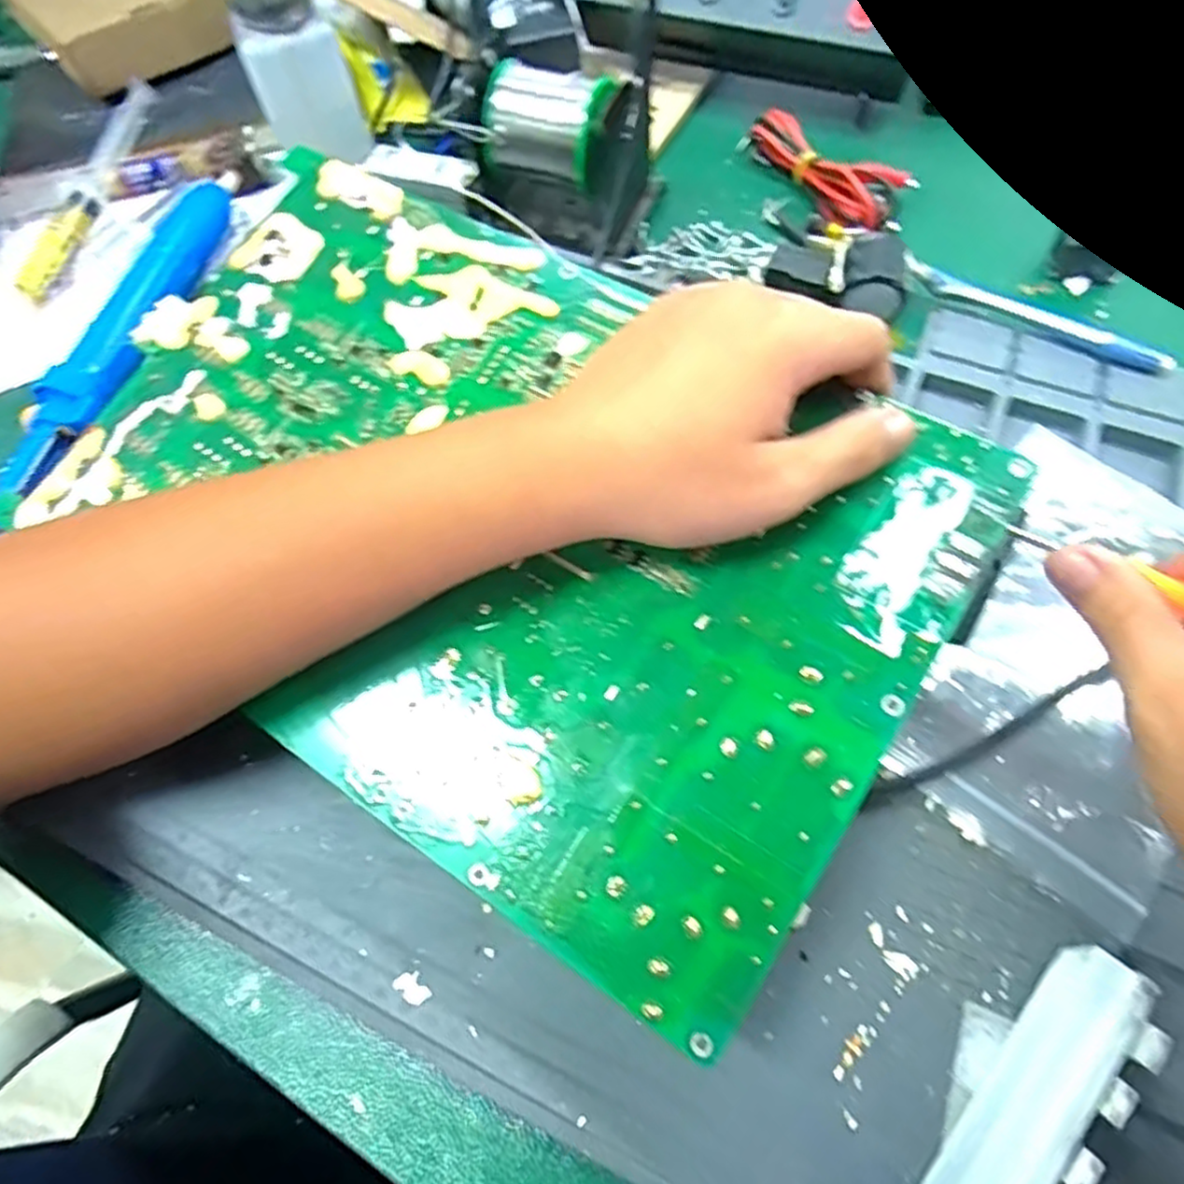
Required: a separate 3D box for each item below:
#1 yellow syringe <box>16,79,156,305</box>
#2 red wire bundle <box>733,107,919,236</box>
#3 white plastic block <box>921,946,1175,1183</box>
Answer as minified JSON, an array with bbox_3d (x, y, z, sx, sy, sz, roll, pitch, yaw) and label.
[{"bbox_3d":[-0.299,-0.241,0.412,0.027,0.026,0.163,6,66,6],"label":"yellow syringe"},{"bbox_3d":[0.135,-0.243,0.393,0.046,0.026,0.111,-32,67,-12],"label":"red wire bundle"},{"bbox_3d":[0.131,0.150,0.203,0.007,0.043,0.085,43,74,3],"label":"white plastic block"}]

